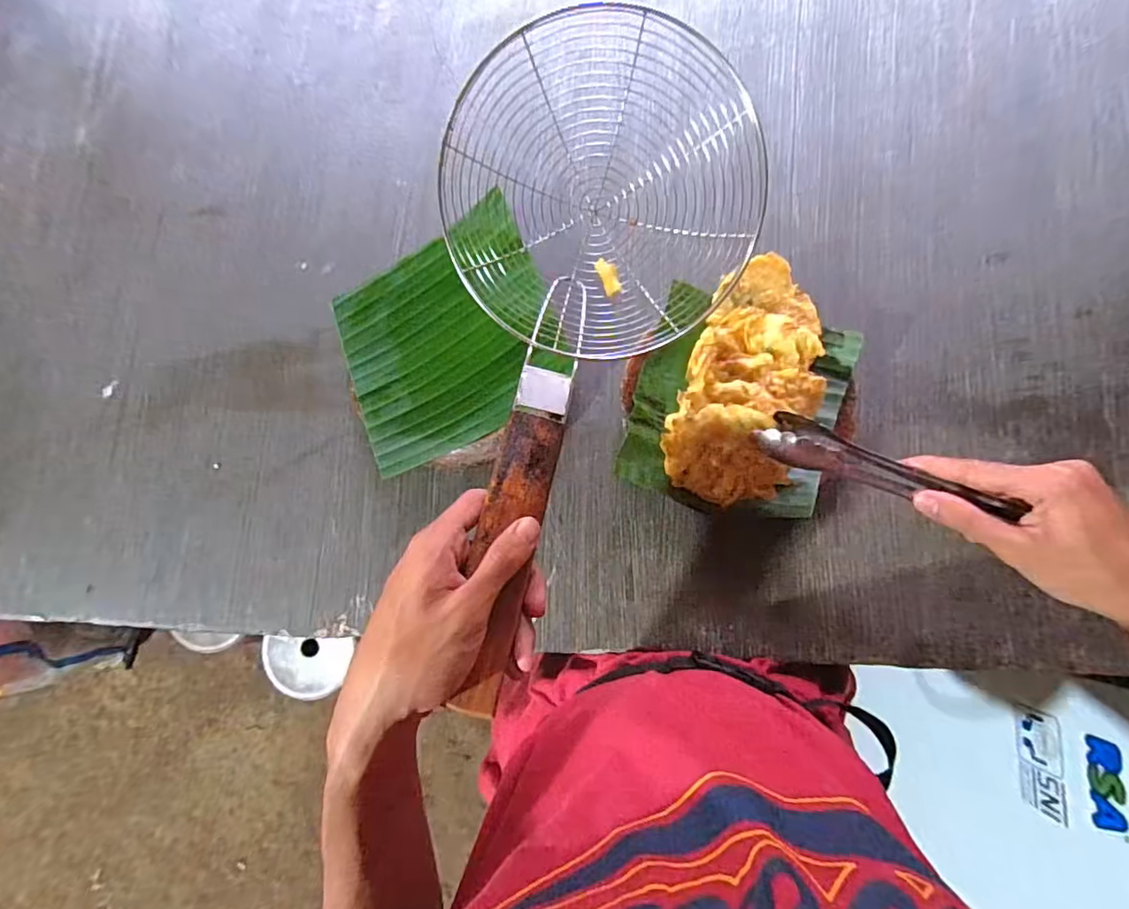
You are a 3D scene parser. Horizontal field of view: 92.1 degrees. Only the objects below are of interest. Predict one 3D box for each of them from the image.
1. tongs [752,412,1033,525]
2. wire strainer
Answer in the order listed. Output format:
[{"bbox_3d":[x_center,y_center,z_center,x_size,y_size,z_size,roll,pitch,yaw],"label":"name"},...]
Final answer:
[{"bbox_3d":[0.222,0.007,0.385,0.167,0.031,0.035,19,85,10],"label":"tongs"},{"bbox_3d":[0.004,-0.074,0.343,0.184,0.080,0.377,10,83,5],"label":"wire strainer"}]

